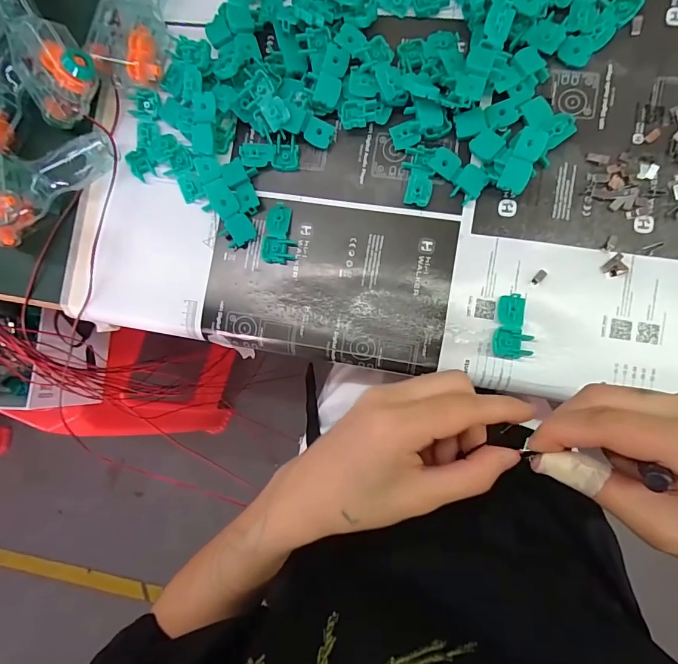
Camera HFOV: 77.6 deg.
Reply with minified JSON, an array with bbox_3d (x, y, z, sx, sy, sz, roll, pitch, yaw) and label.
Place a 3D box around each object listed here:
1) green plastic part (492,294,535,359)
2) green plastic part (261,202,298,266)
[{"bbox_3d":[0.122,-0.003,0.292,0.025,0.010,0.043,11,89,8],"label":"green plastic part"},{"bbox_3d":[-0.045,-0.074,0.319,0.023,0.006,0.045,4,88,7],"label":"green plastic part"}]

